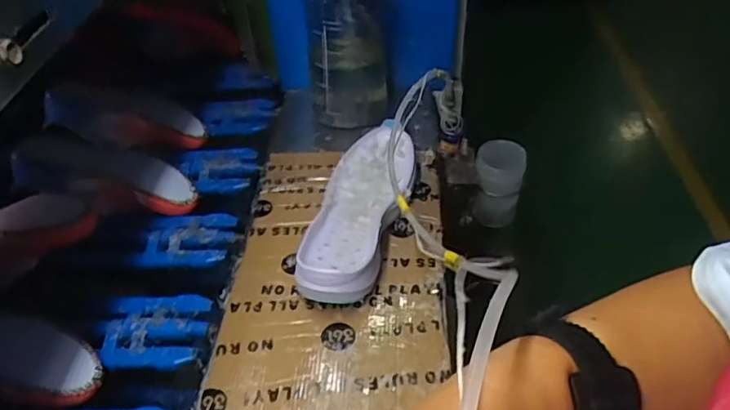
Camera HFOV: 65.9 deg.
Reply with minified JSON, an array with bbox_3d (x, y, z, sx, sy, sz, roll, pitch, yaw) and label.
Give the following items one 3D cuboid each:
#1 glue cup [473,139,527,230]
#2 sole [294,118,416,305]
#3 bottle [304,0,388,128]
[{"bbox_3d":[0.212,-0.032,0.896,0.071,0.122,0.078,0,45,0],"label":"glue cup"},{"bbox_3d":[-0.005,0.000,0.671,0.097,0.050,0.288,11,45,12],"label":"sole"},{"bbox_3d":[-0.023,-0.256,0.782,0.114,0.305,0.107,-2,44,-1],"label":"bottle"}]

